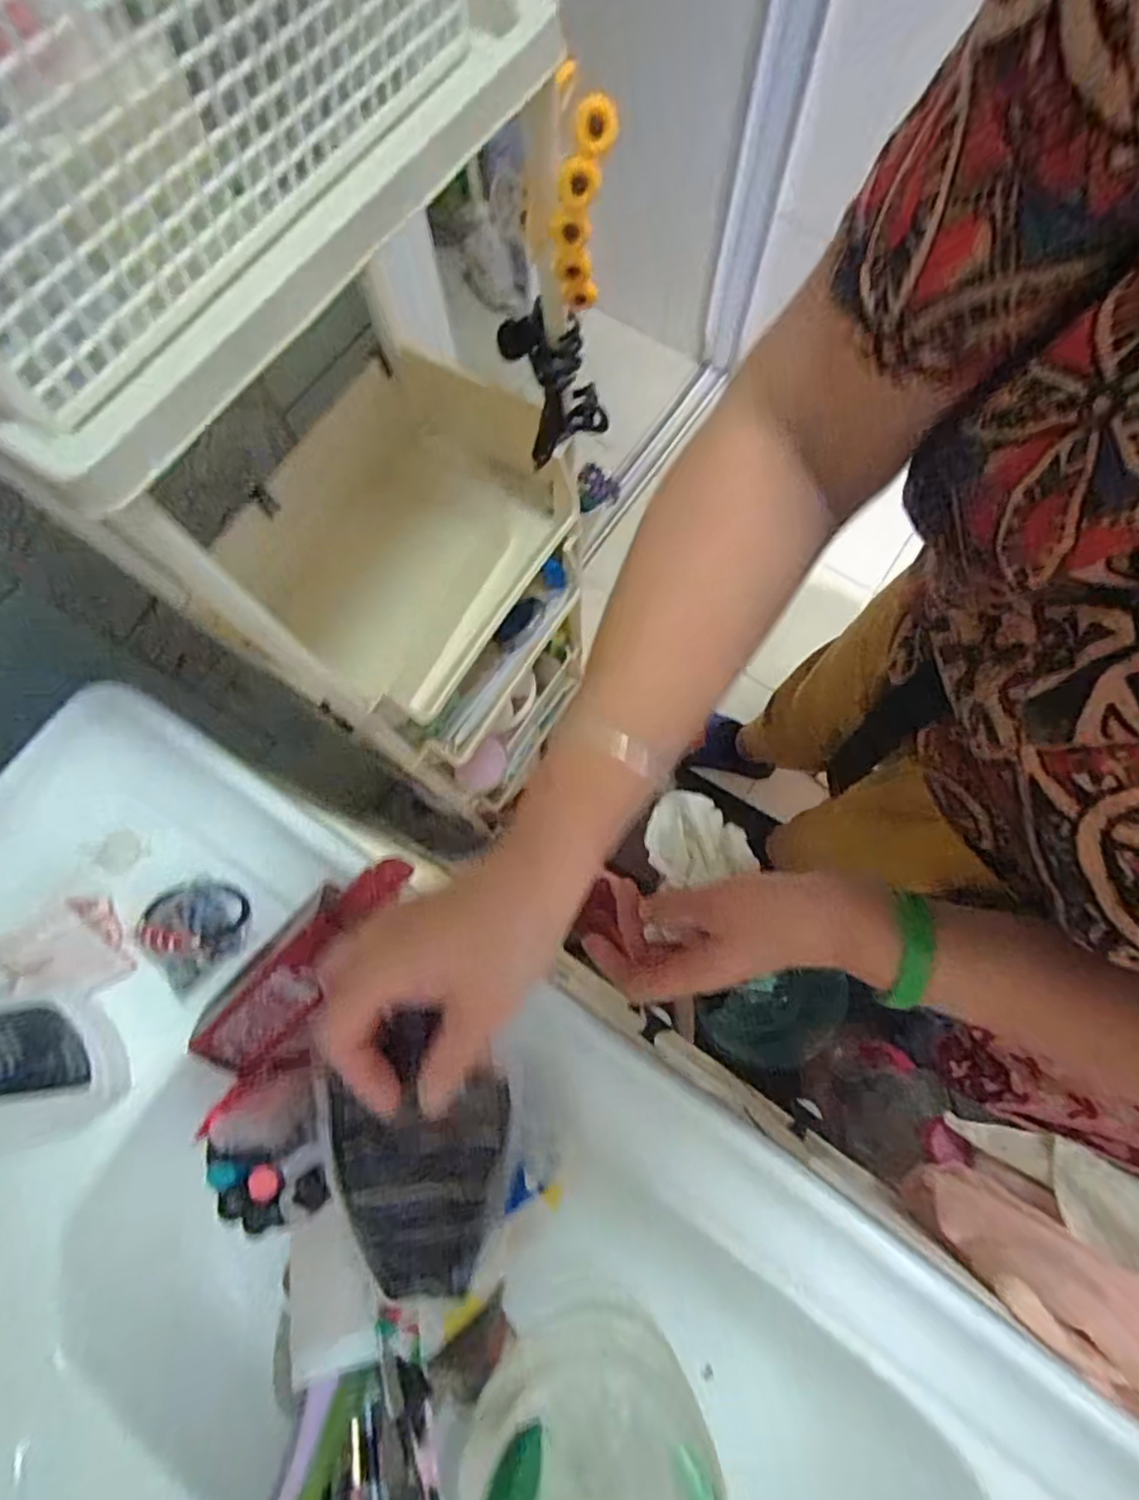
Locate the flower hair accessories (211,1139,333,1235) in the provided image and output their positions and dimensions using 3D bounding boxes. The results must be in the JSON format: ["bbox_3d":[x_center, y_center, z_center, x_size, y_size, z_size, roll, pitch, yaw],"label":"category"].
[{"bbox_3d":[-0.184,0.265,0.404,0.090,0.022,0.049,-16,75,19],"label":"flower hair accessories"}]

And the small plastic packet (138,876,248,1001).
[{"bbox_3d":[-0.258,0.121,0.453,0.067,0.033,0.069,-35,79,-9],"label":"small plastic packet"}]

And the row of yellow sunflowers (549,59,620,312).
[{"bbox_3d":[0.007,-0.300,0.365,0.031,0.104,0.026,10,76,2],"label":"row of yellow sunflowers"}]

